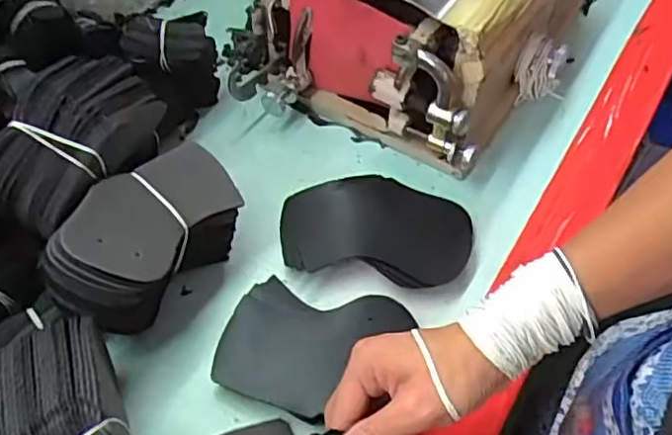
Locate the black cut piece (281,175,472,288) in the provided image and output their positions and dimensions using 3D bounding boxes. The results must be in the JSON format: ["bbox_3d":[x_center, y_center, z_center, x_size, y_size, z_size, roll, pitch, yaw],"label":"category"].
[{"bbox_3d":[0.036,0.006,0.551,0.158,0.026,0.111,9,54,4],"label":"black cut piece"}]

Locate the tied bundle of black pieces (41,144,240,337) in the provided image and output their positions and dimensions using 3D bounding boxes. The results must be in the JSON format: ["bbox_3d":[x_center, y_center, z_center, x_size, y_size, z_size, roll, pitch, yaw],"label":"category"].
[{"bbox_3d":[-0.137,0.015,0.484,0.088,0.110,0.159,24,56,14],"label":"tied bundle of black pieces"}]

